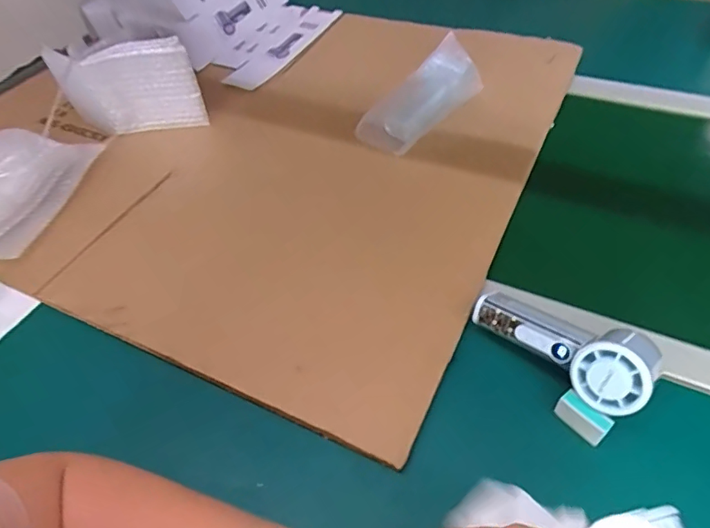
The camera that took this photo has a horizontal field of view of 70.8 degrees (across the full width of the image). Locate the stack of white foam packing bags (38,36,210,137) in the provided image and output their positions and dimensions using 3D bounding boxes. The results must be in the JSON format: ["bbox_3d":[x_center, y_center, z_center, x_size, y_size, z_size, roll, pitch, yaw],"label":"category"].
[{"bbox_3d":[-0.306,-0.239,0.698,0.176,0.122,0.035,-9,48,-1],"label":"stack of white foam packing bags"}]

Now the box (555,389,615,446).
[{"bbox_3d":[0.186,0.126,0.409,0.017,0.023,0.040,-35,54,-22],"label":"box"}]

